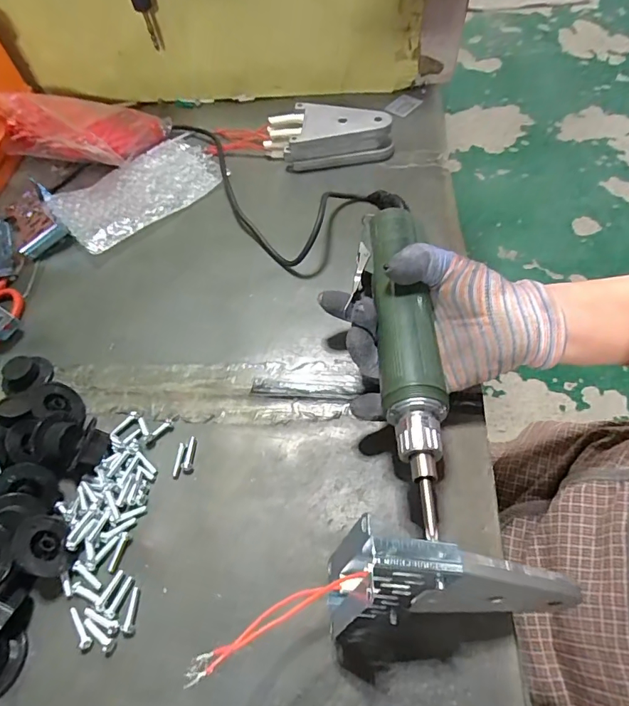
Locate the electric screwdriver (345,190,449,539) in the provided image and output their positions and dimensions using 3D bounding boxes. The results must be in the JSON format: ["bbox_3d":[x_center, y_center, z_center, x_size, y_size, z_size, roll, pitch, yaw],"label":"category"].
[{"bbox_3d":[0.060,-0.017,0.305,0.050,0.034,0.260,-3,54,2],"label":"electric screwdriver"}]

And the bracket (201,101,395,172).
[{"bbox_3d":[-0.021,-0.234,0.478,0.205,0.036,0.066,13,61,11],"label":"bracket"}]

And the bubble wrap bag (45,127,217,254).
[{"bbox_3d":[-0.180,-0.176,0.465,0.100,0.019,0.176,38,69,23],"label":"bubble wrap bag"}]

